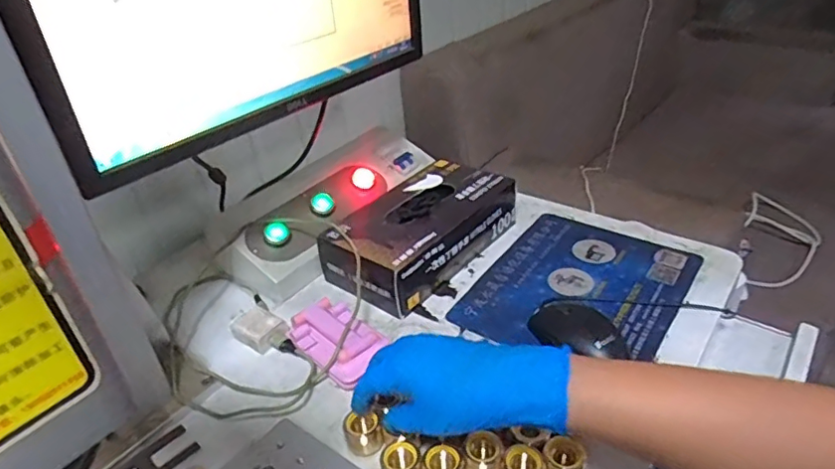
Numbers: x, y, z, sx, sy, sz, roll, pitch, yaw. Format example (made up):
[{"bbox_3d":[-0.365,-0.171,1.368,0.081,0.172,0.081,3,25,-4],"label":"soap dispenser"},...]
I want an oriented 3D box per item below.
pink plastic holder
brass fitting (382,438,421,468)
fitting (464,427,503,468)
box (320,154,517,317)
[{"bbox_3d":[-0.077,0.101,0.551,0.064,0.025,0.104,-30,41,-33],"label":"pink plastic holder"},{"bbox_3d":[-0.013,0.173,0.425,0.028,0.026,0.029,-8,34,-5],"label":"brass fitting"},{"bbox_3d":[0.052,0.173,0.432,0.028,0.023,0.028,-5,34,-2],"label":"fitting"},{"bbox_3d":[0.006,-0.007,0.663,0.119,0.070,0.223,22,42,34],"label":"box"}]

